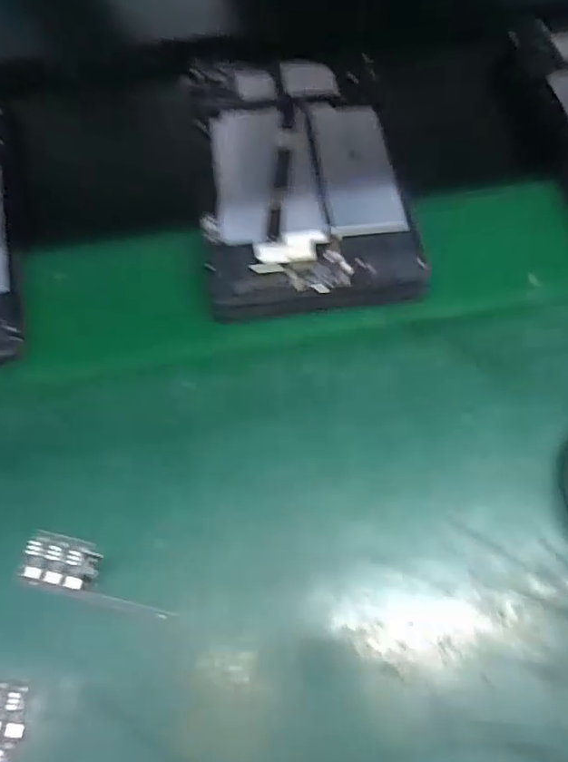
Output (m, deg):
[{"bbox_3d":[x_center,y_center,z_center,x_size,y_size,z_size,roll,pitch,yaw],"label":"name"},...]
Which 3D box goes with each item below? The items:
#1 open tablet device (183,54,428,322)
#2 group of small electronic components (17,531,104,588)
[{"bbox_3d":[0.013,-0.160,0.428,0.151,0.009,0.243,-7,68,-4],"label":"open tablet device"},{"bbox_3d":[-0.125,0.101,0.317,0.044,0.007,0.026,11,67,3],"label":"group of small electronic components"}]

